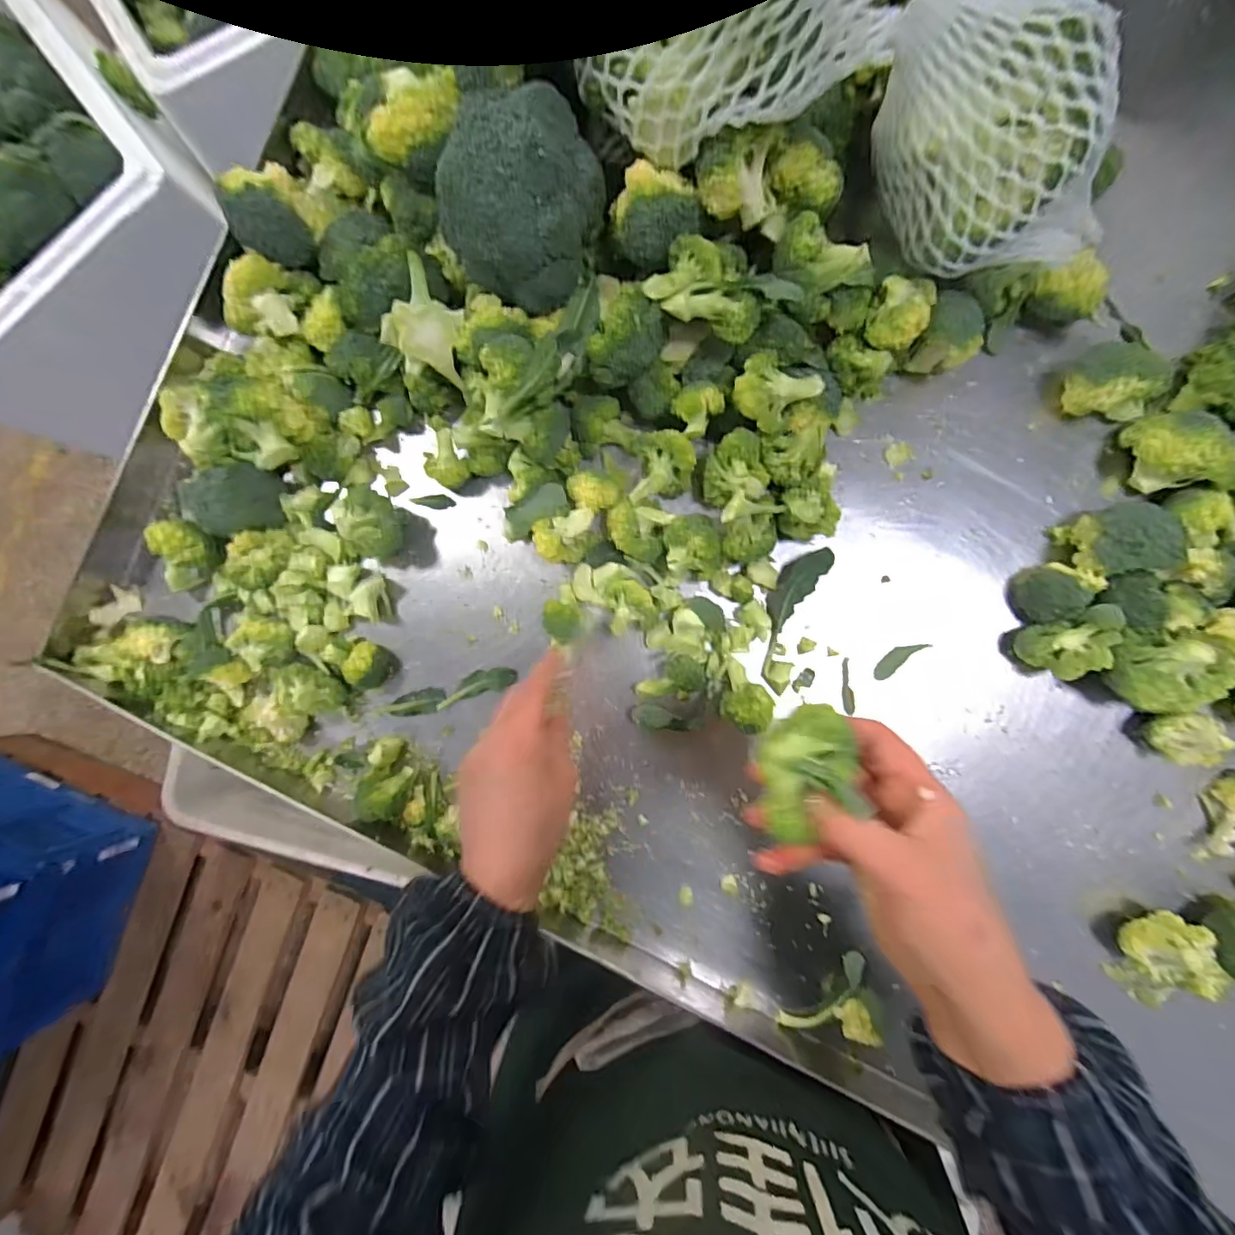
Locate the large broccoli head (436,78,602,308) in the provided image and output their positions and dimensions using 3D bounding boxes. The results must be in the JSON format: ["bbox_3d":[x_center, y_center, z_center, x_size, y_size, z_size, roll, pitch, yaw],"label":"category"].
[{"bbox_3d":[-0.063,-0.277,0.353,0.099,0.080,0.105,0,89,5],"label":"large broccoli head"}]

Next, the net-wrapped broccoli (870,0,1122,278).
[{"bbox_3d":[0.229,-0.286,0.324,0.101,0.095,0.160,-45,85,3],"label":"net-wrapped broccoli"}]

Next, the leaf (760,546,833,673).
[{"bbox_3d":[0.133,-0.010,0.425,0.031,0.008,0.105,32,92,5],"label":"leaf"}]

